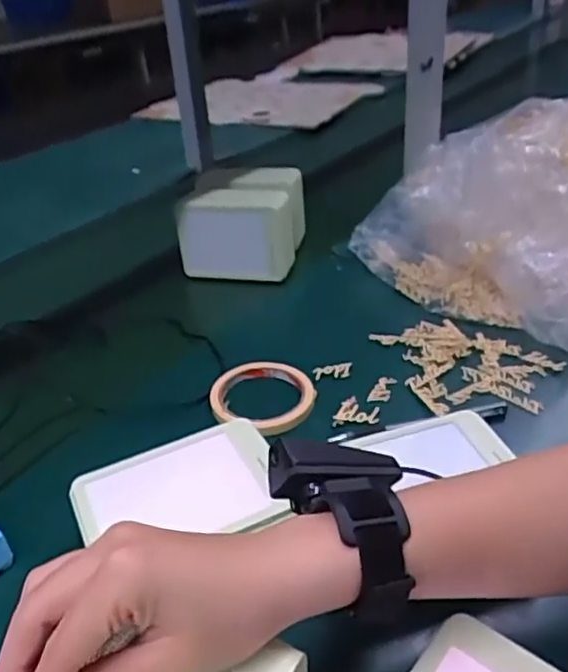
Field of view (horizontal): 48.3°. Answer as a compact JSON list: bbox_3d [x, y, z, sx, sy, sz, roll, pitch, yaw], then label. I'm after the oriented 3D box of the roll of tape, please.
[{"bbox_3d":[-0.021,0.055,0.588,0.094,0.014,0.094,-4,33,2],"label":"roll of tape"}]

